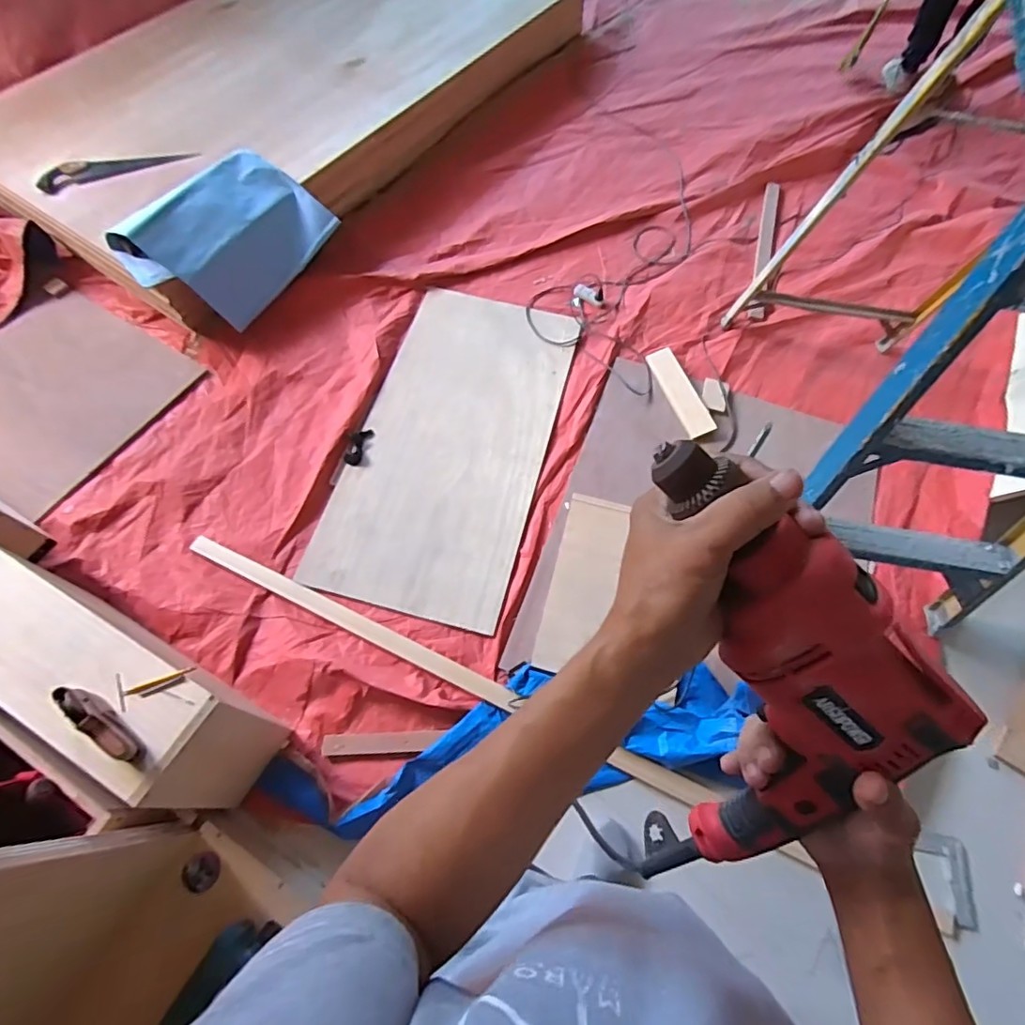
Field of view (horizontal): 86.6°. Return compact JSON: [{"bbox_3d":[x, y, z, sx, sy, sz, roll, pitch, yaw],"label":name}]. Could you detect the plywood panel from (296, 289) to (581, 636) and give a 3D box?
[{"bbox_3d":[-0.180,-0.225,1.646,0.552,0.025,1.083,14,67,4],"label":"plywood panel"}]

